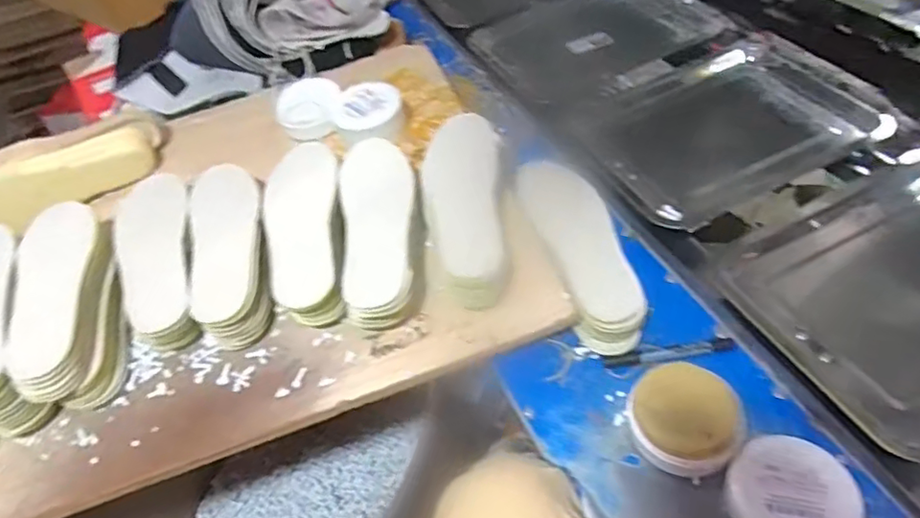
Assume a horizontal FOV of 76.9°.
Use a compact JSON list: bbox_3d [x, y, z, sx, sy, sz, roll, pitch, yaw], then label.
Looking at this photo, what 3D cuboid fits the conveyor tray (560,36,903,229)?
[{"bbox_3d":[0.362,-0.178,0.803,0.367,0.045,0.289,-23,45,-4],"label":"conveyor tray"}]

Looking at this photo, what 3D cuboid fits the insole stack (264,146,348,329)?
[{"bbox_3d":[-0.182,-0.034,0.690,0.087,0.062,0.234,-11,50,-3],"label":"insole stack"}]

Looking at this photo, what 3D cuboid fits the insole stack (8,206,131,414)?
[{"bbox_3d":[-0.436,0.044,0.666,0.093,0.081,0.262,-20,51,-10],"label":"insole stack"}]

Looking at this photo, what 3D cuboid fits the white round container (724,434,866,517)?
[{"bbox_3d":[0.292,0.210,0.512,0.103,0.026,0.102,-3,50,4],"label":"white round container"}]

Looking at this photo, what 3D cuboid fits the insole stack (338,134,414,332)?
[{"bbox_3d":[-0.094,-0.037,0.688,0.093,0.078,0.271,-9,50,-1],"label":"insole stack"}]

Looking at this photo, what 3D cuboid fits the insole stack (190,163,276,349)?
[{"bbox_3d":[-0.274,-0.012,0.703,0.088,0.053,0.260,-14,50,-5],"label":"insole stack"}]

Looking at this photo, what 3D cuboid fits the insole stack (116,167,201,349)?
[{"bbox_3d":[-0.363,-0.004,0.714,0.089,0.067,0.257,-20,51,-10],"label":"insole stack"}]

